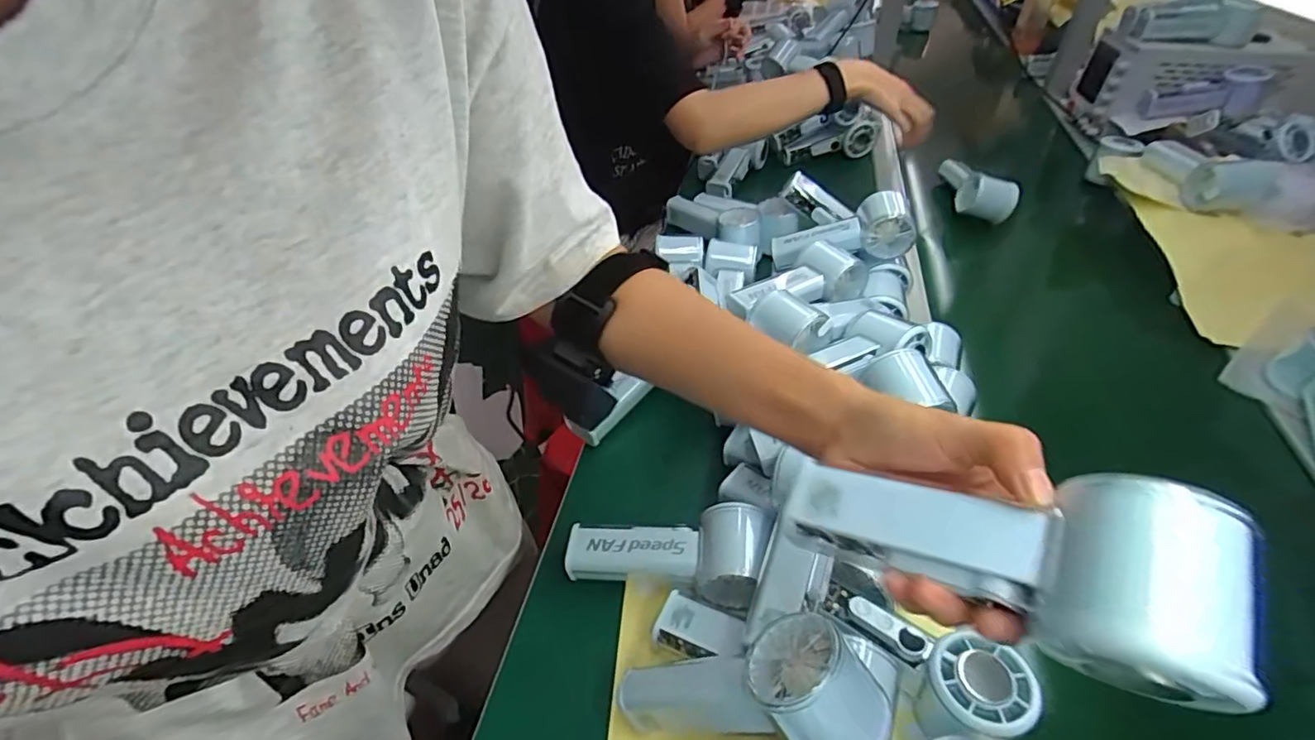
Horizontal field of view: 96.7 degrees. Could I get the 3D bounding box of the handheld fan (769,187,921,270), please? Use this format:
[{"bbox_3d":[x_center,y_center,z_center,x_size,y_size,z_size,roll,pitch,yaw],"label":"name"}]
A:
[{"bbox_3d":[0.209,-0.151,0.660,0.149,0.047,0.062,-11,42,16],"label":"handheld fan"}]

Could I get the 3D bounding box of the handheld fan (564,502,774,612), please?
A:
[{"bbox_3d":[0.006,0.132,0.444,0.144,0.050,0.074,9,45,10],"label":"handheld fan"}]

